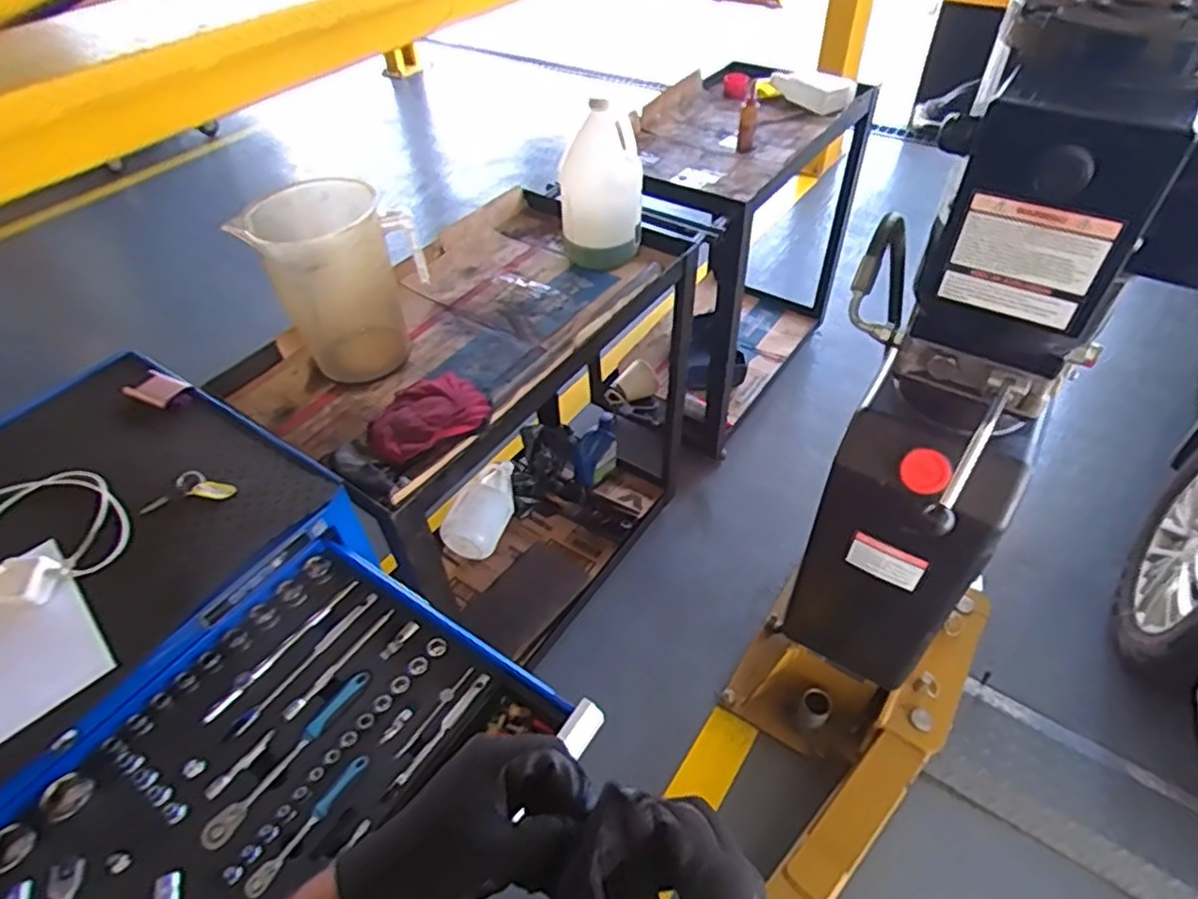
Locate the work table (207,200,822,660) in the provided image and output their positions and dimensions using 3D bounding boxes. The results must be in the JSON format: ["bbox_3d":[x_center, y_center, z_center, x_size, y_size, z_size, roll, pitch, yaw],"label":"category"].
[{"bbox_3d":[0.049,-0.292,1.807,0.561,0.862,1.856,26,53,24],"label":"work table"}]

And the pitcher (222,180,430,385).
[{"bbox_3d":[-0.422,-0.279,1.104,0.218,0.270,0.211,-1,47,1],"label":"pitcher"}]

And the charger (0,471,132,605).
[{"bbox_3d":[-0.674,0.089,0.754,0.328,0.058,0.184,3,47,5],"label":"charger"}]

